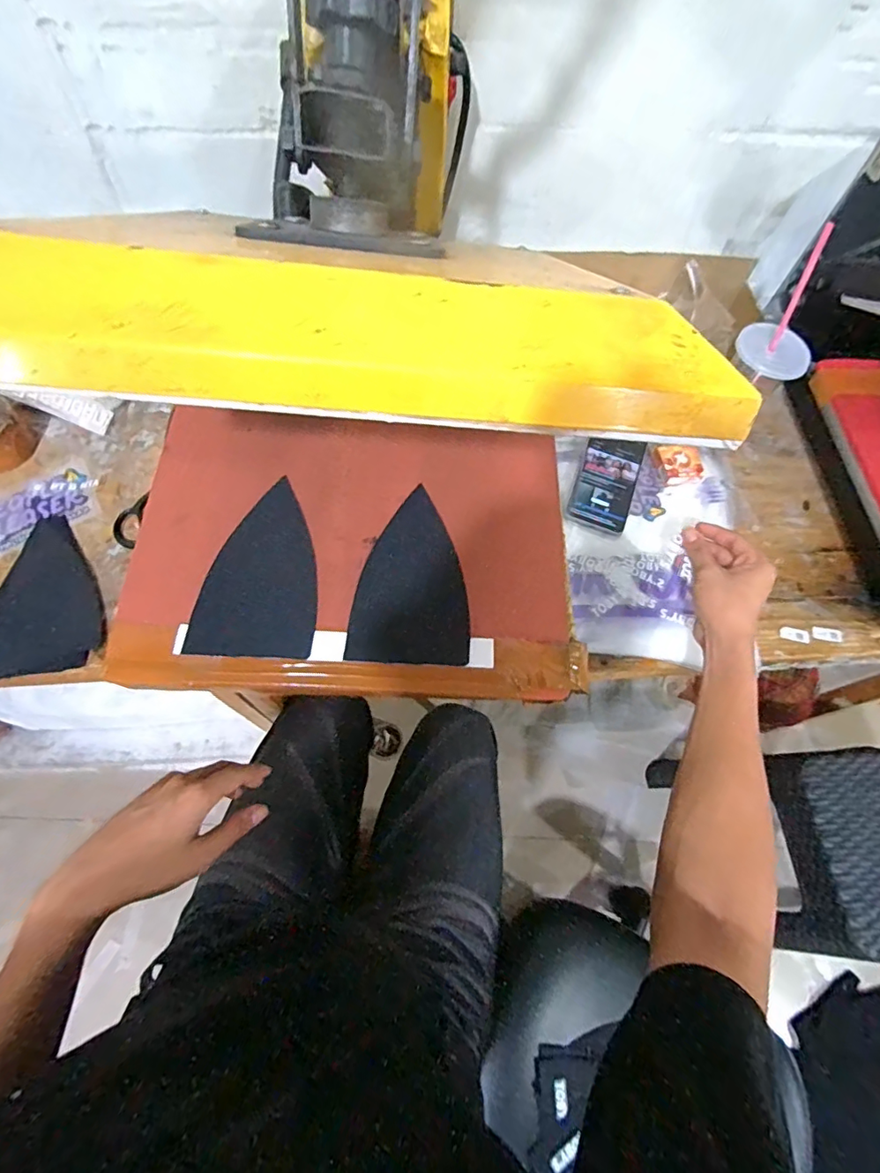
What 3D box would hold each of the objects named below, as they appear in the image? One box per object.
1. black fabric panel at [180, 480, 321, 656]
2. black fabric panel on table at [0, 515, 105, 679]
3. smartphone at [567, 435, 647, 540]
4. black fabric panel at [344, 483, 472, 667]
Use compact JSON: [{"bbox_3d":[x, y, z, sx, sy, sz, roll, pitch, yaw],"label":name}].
[{"bbox_3d":[-0.153,-0.017,0.443,0.098,0.004,0.158,3,69,-1],"label":"black fabric panel"},{"bbox_3d":[-0.439,0.007,0.572,0.125,0.009,0.187,-7,66,-7],"label":"black fabric panel on table"},{"bbox_3d":[0.214,-0.136,0.657,0.074,0.016,0.150,20,65,6],"label":"smartphone"},{"bbox_3d":[-0.020,-0.009,0.446,0.097,0.004,0.158,7,68,0],"label":"black fabric panel"}]

